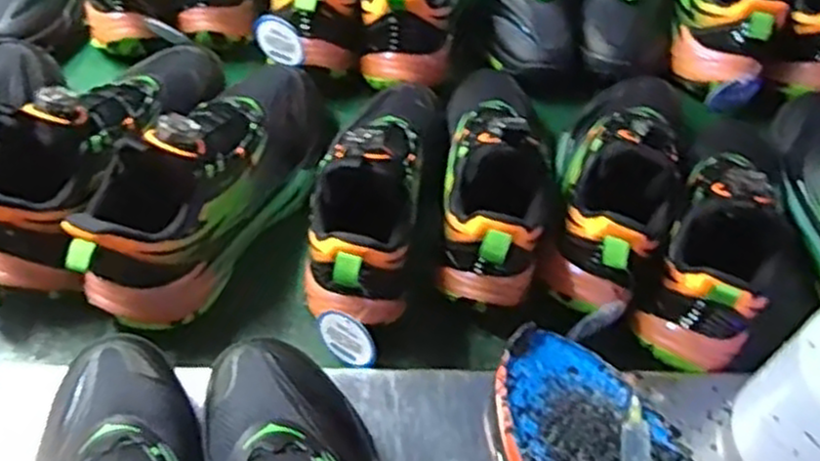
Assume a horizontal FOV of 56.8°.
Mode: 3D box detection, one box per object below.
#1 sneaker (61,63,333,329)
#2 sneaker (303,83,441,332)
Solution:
[{"bbox_3d":[-0.147,-0.051,0.581,0.093,0.118,0.261,23,57,11],"label":"sneaker"},{"bbox_3d":[-0.026,-0.048,0.582,0.082,0.113,0.237,9,55,2],"label":"sneaker"}]

